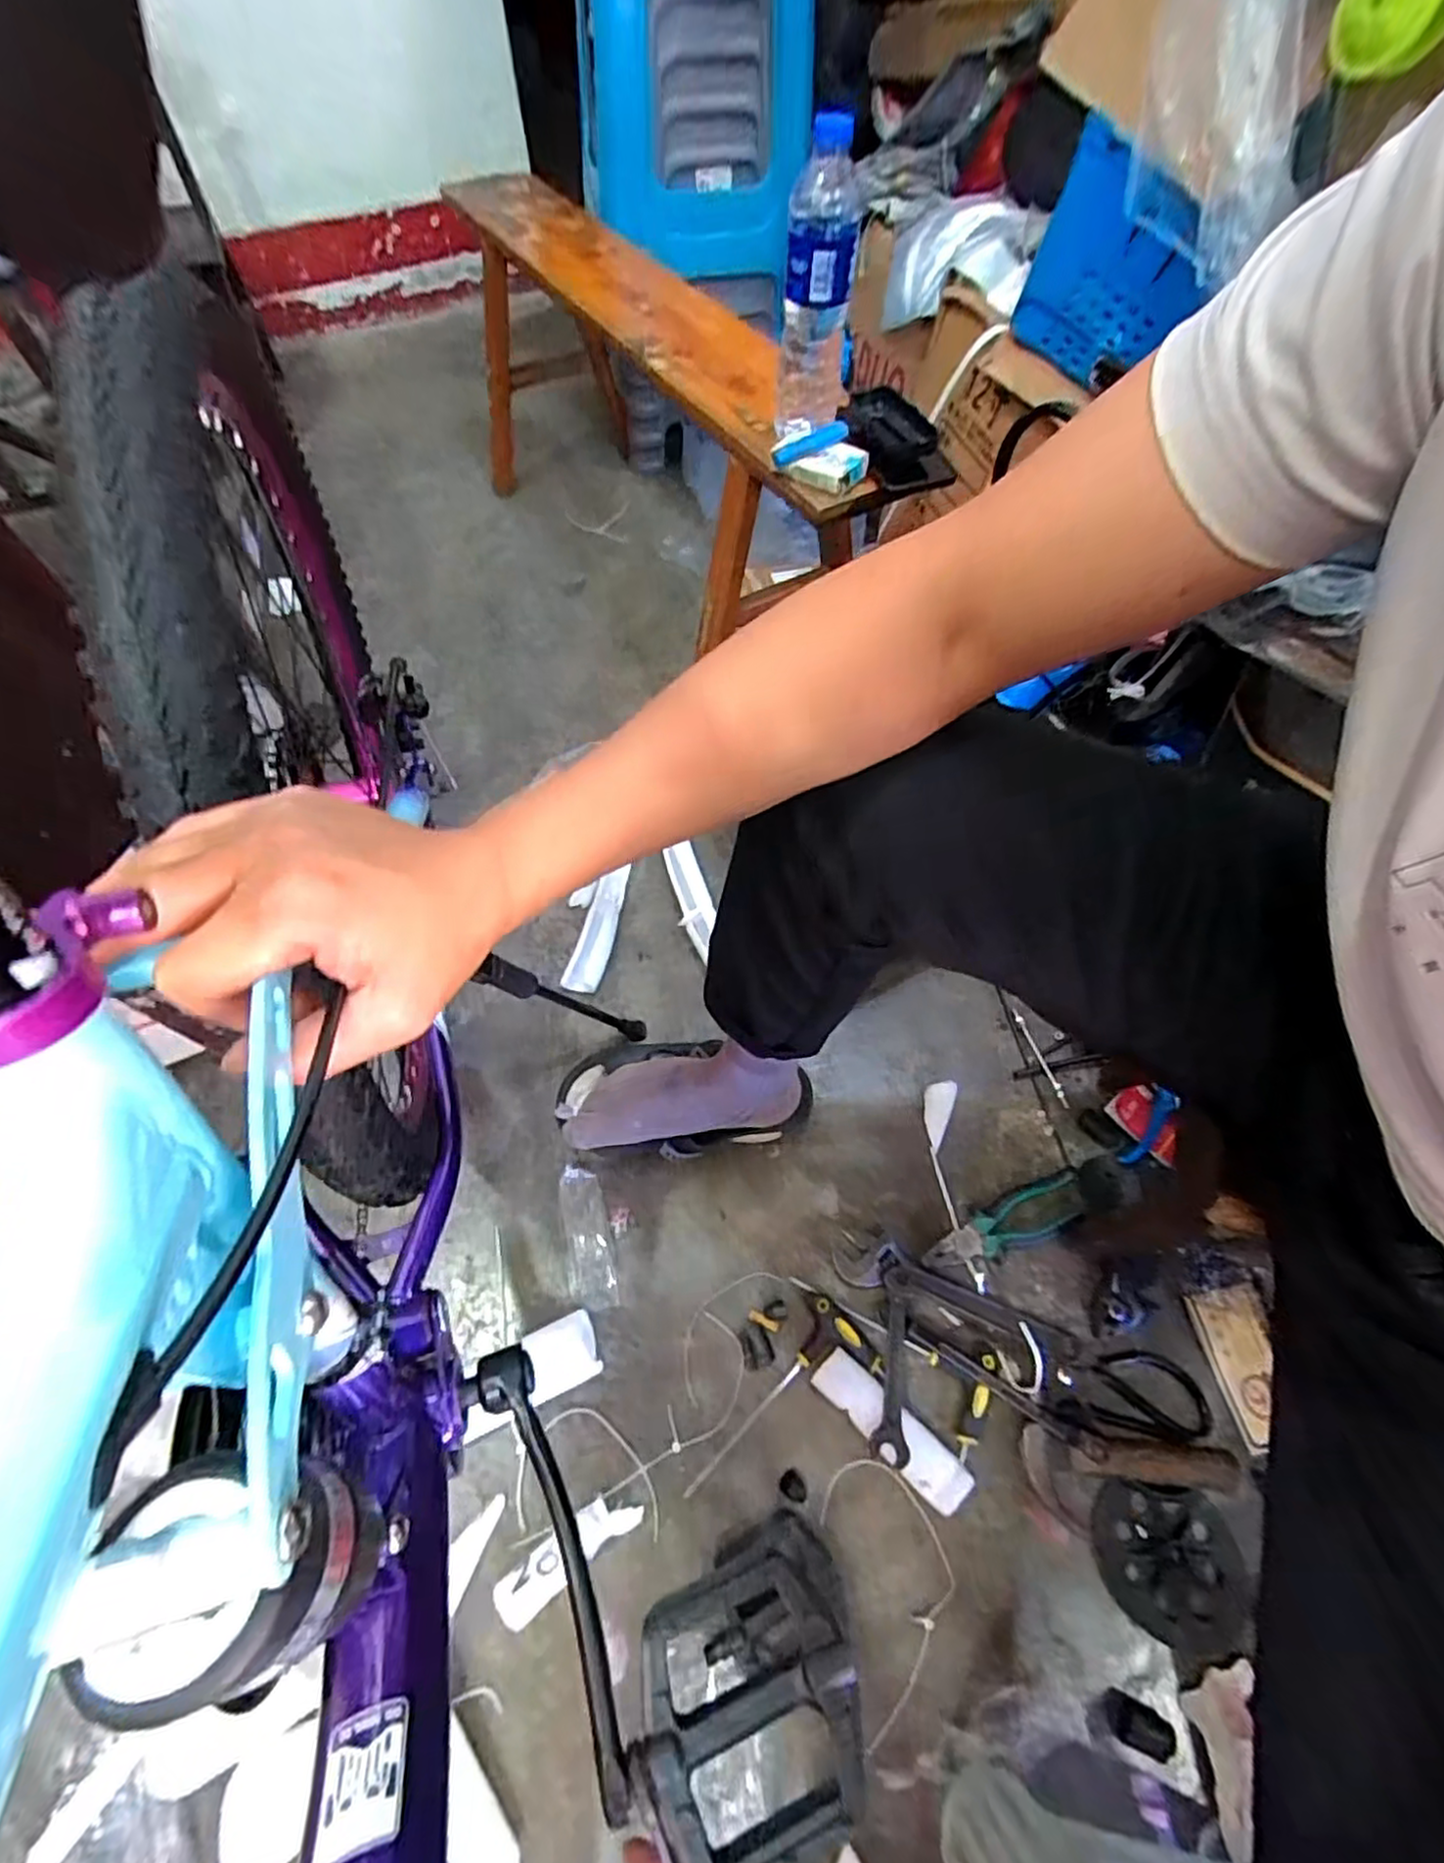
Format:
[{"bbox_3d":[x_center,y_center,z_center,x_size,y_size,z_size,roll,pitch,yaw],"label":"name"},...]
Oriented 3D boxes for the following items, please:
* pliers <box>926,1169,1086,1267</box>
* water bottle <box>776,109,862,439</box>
[{"bbox_3d":[0.294,0.301,0.713,0.183,0.022,0.051,-20,61,-10],"label":"pliers"},{"bbox_3d":[0.092,-0.602,0.658,0.069,0.213,0.059,4,59,1],"label":"water bottle"}]

